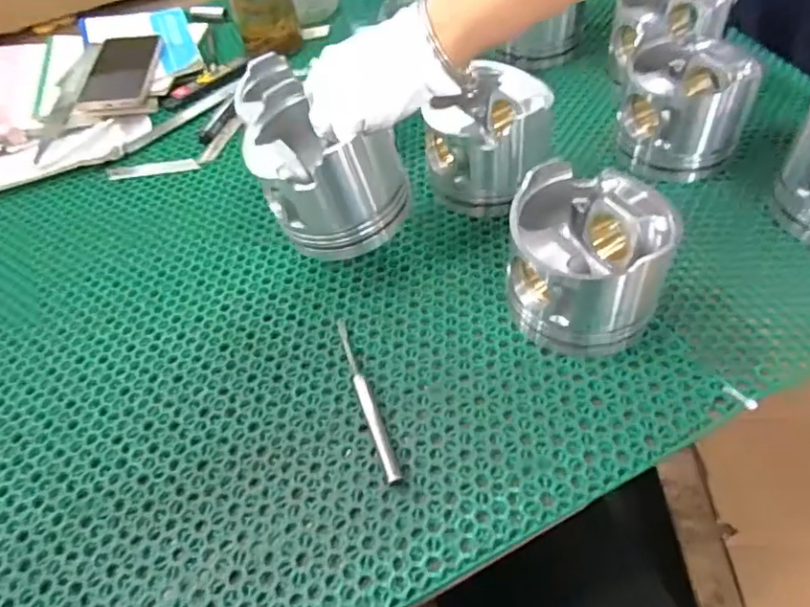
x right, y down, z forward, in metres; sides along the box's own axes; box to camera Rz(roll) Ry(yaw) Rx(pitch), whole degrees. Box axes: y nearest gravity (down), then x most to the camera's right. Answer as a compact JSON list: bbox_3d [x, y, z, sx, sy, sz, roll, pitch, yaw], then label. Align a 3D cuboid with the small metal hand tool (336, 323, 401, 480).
[{"bbox_3d":[-0.031,0.067,0.444,0.010,0.010,0.148,-18,51,-8],"label":"small metal hand tool"}]

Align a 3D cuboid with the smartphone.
[{"bbox_3d":[-0.360,-0.296,0.756,0.080,0.006,0.154,-2,57,-3],"label":"smartphone"}]

